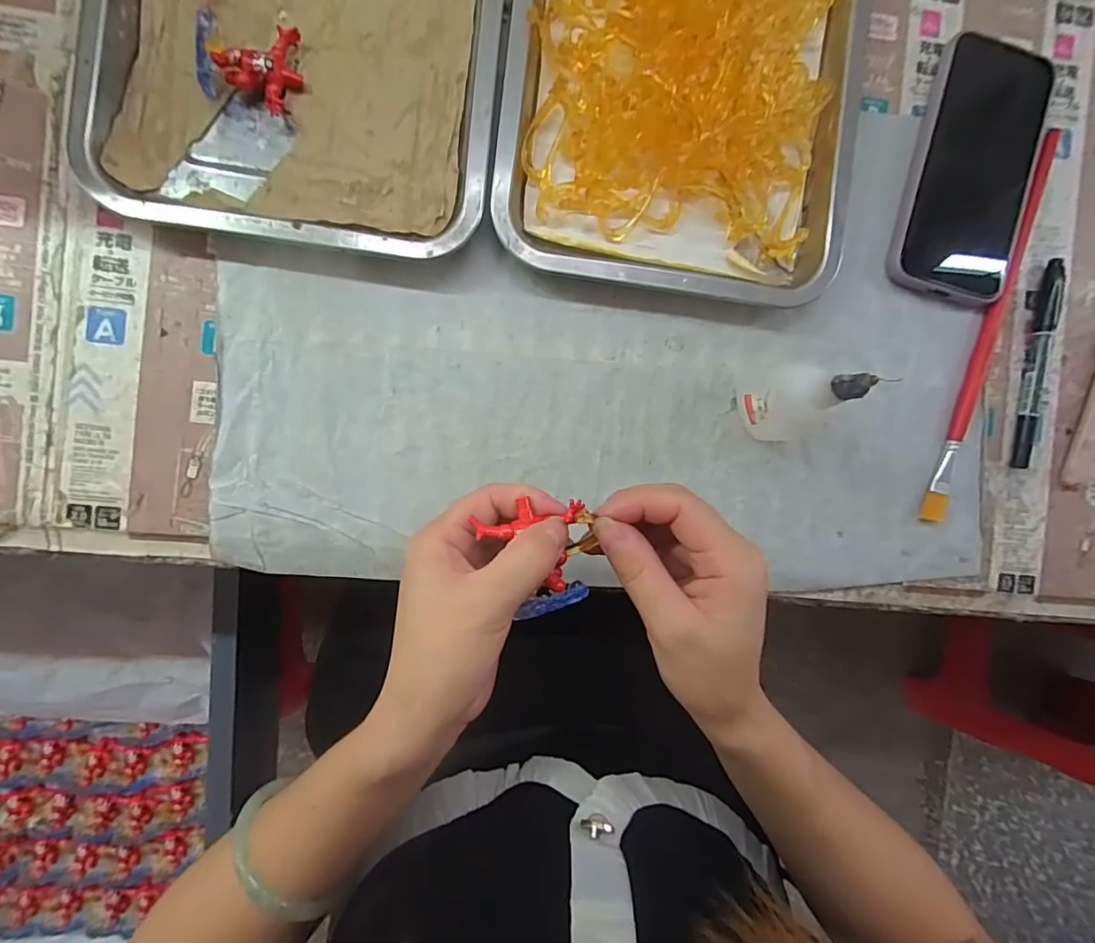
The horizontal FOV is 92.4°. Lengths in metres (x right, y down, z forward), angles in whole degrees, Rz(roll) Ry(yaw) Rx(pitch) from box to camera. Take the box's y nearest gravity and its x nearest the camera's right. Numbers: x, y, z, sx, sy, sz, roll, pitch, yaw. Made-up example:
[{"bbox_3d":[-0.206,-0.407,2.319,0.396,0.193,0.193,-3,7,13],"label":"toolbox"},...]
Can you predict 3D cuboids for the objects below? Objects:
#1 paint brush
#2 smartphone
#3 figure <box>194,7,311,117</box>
[{"bbox_3d":[0.291,-0.096,0.343,0.014,0.009,0.267,18,88,-6],"label":"paint brush"},{"bbox_3d":[0.276,-0.196,0.340,0.078,0.011,0.163,16,89,-6],"label":"smartphone"},{"bbox_3d":[-0.162,-0.225,0.284,0.051,0.029,0.049,7,90,-7],"label":"figure"}]

